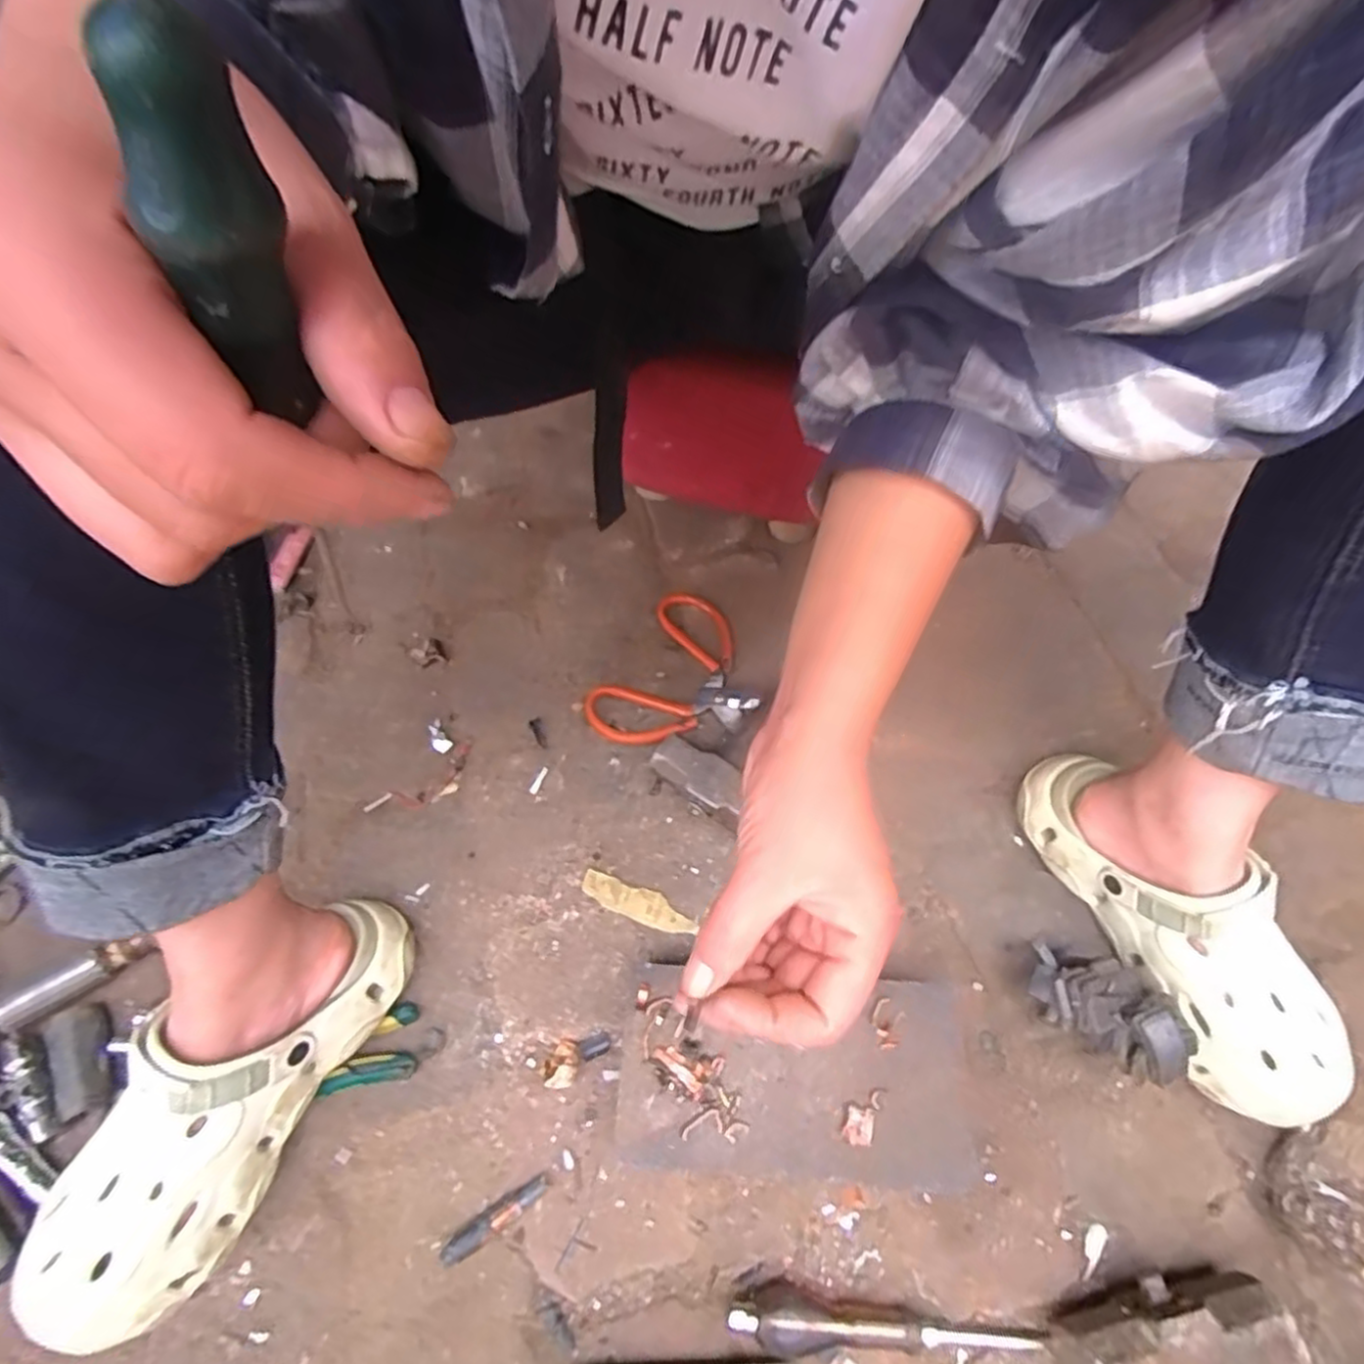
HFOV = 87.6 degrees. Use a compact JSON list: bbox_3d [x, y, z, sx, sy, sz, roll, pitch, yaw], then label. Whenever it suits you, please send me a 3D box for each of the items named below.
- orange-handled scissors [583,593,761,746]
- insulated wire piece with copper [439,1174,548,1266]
[{"bbox_3d":[0.001,0.001,0.658,0.131,0.019,0.166,29,65,15],"label":"orange-handled scissors"},{"bbox_3d":[-0.123,0.355,0.470,0.074,0.013,0.016,-33,66,-16],"label":"insulated wire piece with copper"}]

